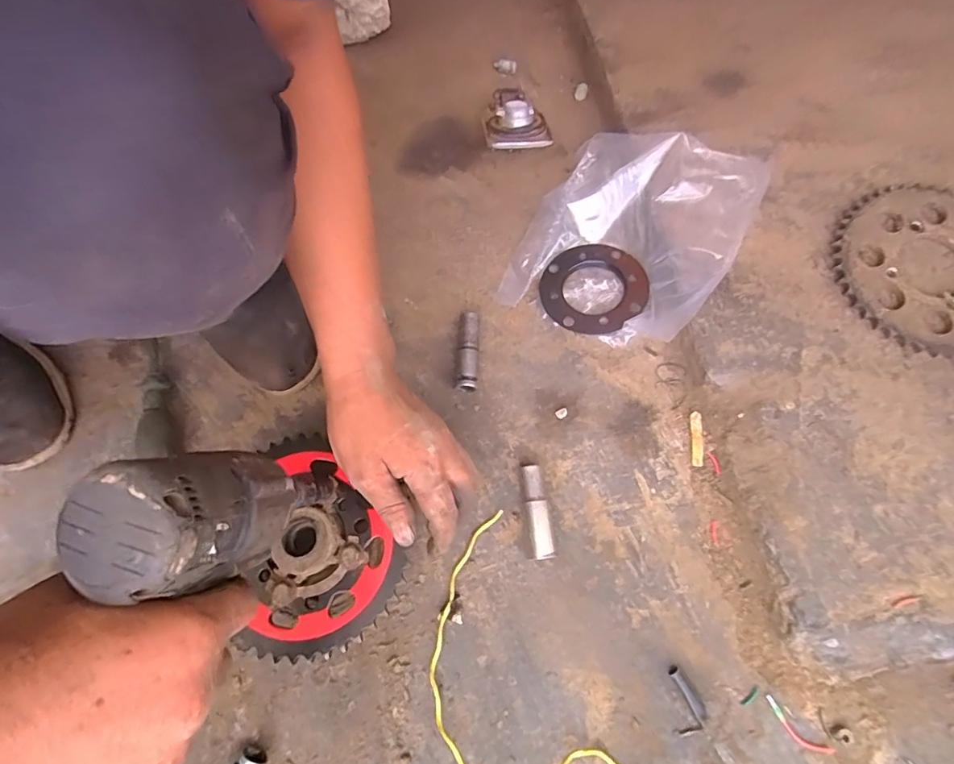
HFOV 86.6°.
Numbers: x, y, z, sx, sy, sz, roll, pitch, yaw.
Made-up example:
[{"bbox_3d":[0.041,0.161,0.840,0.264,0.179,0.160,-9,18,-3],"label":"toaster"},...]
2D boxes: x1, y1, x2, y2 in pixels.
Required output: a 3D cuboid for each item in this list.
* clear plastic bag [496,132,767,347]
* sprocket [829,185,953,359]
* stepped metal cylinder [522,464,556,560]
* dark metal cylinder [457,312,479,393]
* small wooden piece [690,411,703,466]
[{"bbox_3d":[0.143,-0.145,0.486,0.180,0.067,0.196,26,74,10],"label":"clear plastic bag"},{"bbox_3d":[0.404,-0.103,0.447,0.164,0.015,0.160,-18,72,-4],"label":"sprocket"},{"bbox_3d":[0.052,0.111,0.435,0.018,0.023,0.077,-8,72,-1],"label":"stepped metal cylinder"},{"bbox_3d":[-0.008,-0.028,0.483,0.018,0.021,0.078,1,72,2],"label":"dark metal cylinder"},{"bbox_3d":[0.194,0.050,0.447,0.009,0.006,0.047,3,72,3],"label":"small wooden piece"}]

